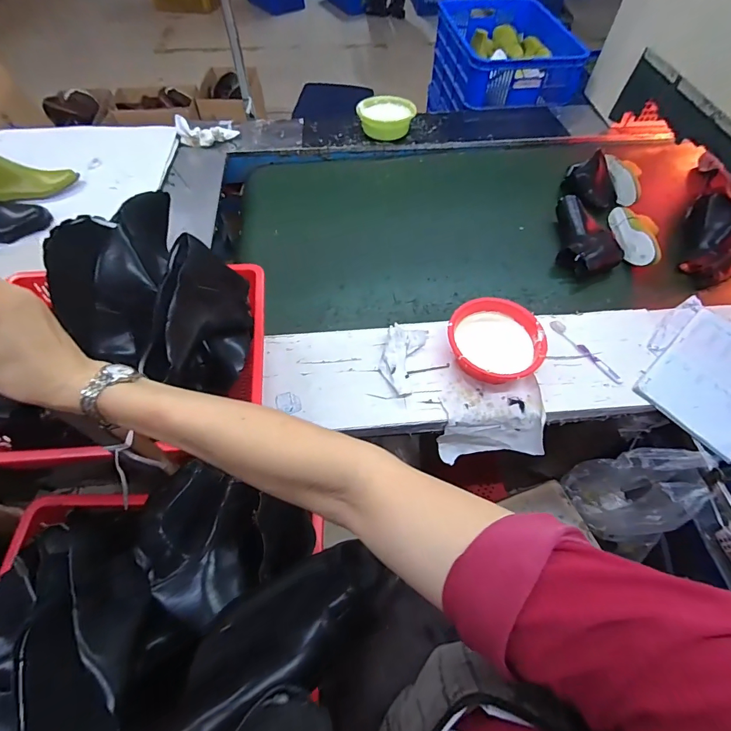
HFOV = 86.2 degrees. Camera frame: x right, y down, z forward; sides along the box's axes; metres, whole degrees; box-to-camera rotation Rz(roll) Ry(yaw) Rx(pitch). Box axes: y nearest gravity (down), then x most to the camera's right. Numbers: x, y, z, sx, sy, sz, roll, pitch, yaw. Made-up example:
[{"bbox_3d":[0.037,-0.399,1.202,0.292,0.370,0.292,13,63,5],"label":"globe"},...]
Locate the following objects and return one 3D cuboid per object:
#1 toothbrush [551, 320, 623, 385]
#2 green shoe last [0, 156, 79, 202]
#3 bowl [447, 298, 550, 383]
[{"bbox_3d":[0.476,-0.032,0.846,0.024,0.016,0.184,-32,63,-19],"label":"toothbrush"},{"bbox_3d":[-0.925,-0.496,1.053,0.247,0.086,0.102,-9,57,-27],"label":"green shoe last"},{"bbox_3d":[0.264,-0.043,0.808,0.189,0.086,0.175,0,58,0],"label":"bowl"}]

